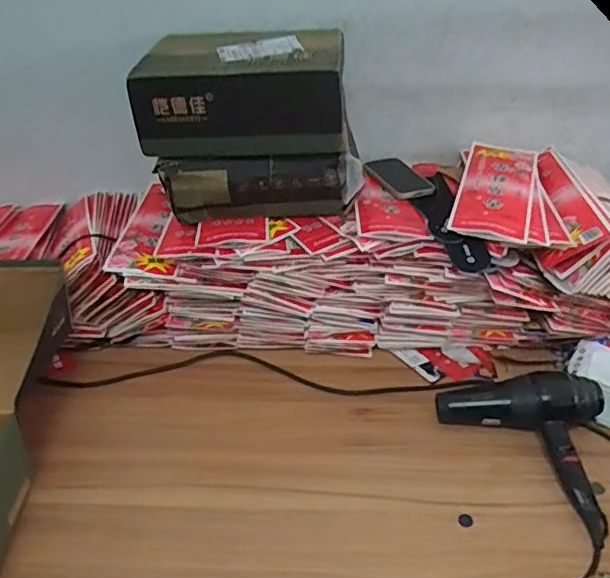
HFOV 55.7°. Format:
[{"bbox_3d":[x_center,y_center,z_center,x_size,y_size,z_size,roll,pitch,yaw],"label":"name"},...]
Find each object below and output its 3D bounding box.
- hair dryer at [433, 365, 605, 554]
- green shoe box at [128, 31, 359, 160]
[{"bbox_3d":[0.308,0.210,0.836,0.235,0.090,0.208,10,39,12],"label":"hair dryer"},{"bbox_3d":[-0.093,-0.319,0.933,0.317,0.147,0.206,3,38,3],"label":"green shoe box"}]

